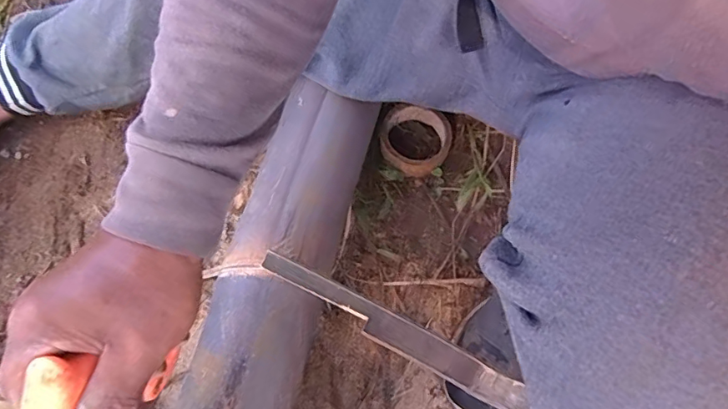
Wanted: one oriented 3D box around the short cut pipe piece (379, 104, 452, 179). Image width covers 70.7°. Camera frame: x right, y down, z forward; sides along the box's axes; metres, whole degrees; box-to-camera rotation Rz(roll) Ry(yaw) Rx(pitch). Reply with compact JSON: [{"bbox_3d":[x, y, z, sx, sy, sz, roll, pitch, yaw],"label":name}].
[{"bbox_3d":[0.058,-0.075,0.593,0.080,0.029,0.083,0,72,1],"label":"short cut pipe piece"}]

